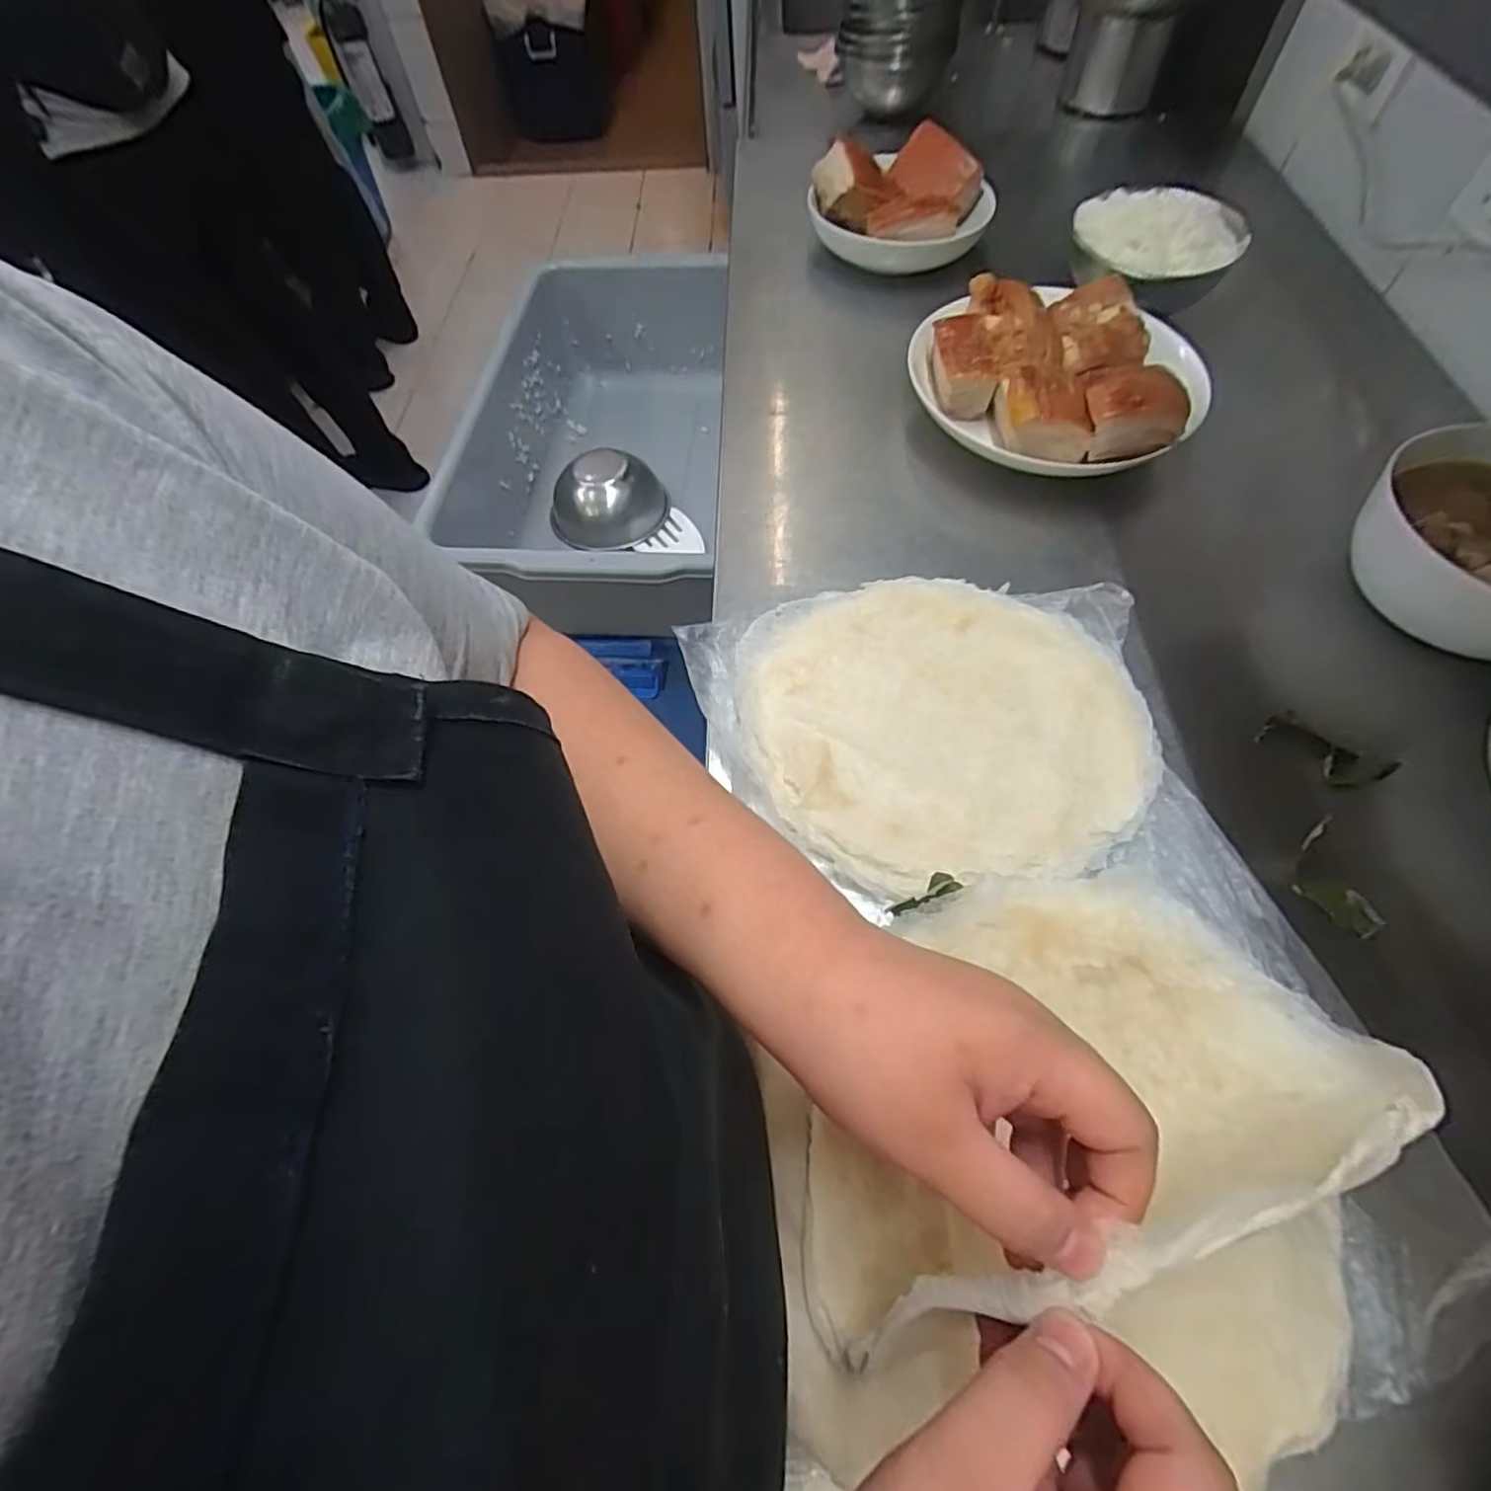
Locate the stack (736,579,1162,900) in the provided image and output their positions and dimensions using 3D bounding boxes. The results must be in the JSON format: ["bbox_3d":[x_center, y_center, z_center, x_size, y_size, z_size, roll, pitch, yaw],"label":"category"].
[{"bbox_3d":[0.134,-0.023,0.474,0.262,0.011,0.240,-10,60,-4],"label":"stack"}]

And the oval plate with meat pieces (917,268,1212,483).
[{"bbox_3d":[0.272,-0.324,0.590,0.229,0.062,0.205,-1,60,1],"label":"oval plate with meat pieces"}]

